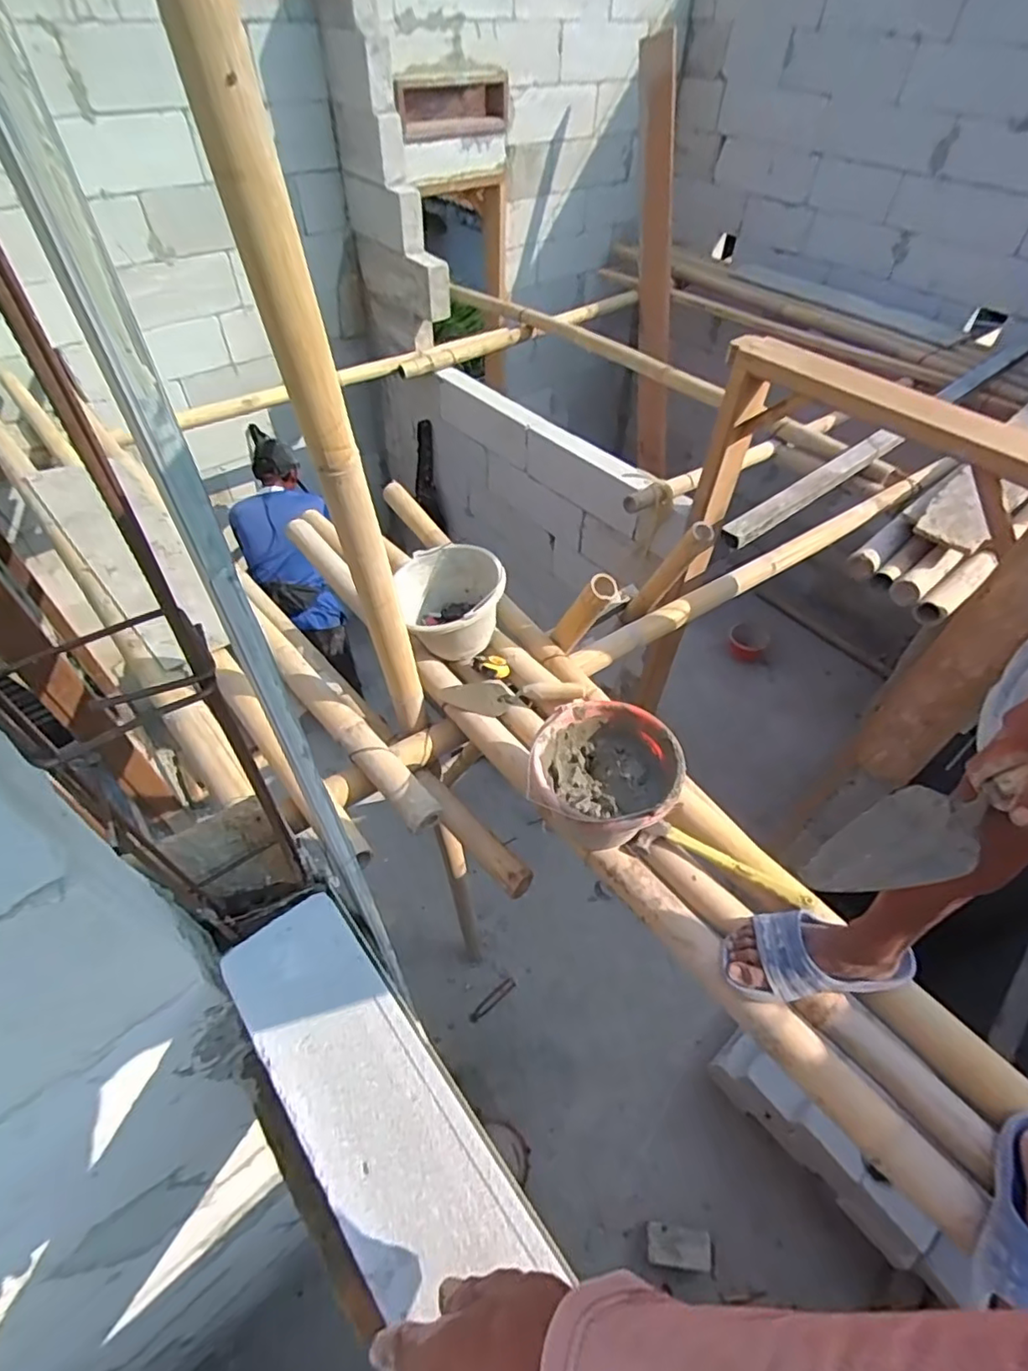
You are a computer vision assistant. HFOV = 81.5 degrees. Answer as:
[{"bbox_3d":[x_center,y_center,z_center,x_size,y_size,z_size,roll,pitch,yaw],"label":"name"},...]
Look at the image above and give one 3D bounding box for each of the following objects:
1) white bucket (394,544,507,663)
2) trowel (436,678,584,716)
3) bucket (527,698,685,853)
[{"bbox_3d":[-0.132,-0.168,1.277,0.219,0.157,0.238,-13,51,-12],"label":"white bucket"},{"bbox_3d":[-0.008,0.011,1.211,0.284,0.050,0.084,-1,50,-3],"label":"trowel"},{"bbox_3d":[0.147,0.160,1.005,0.227,0.157,0.227,1,50,-1],"label":"bucket"}]

